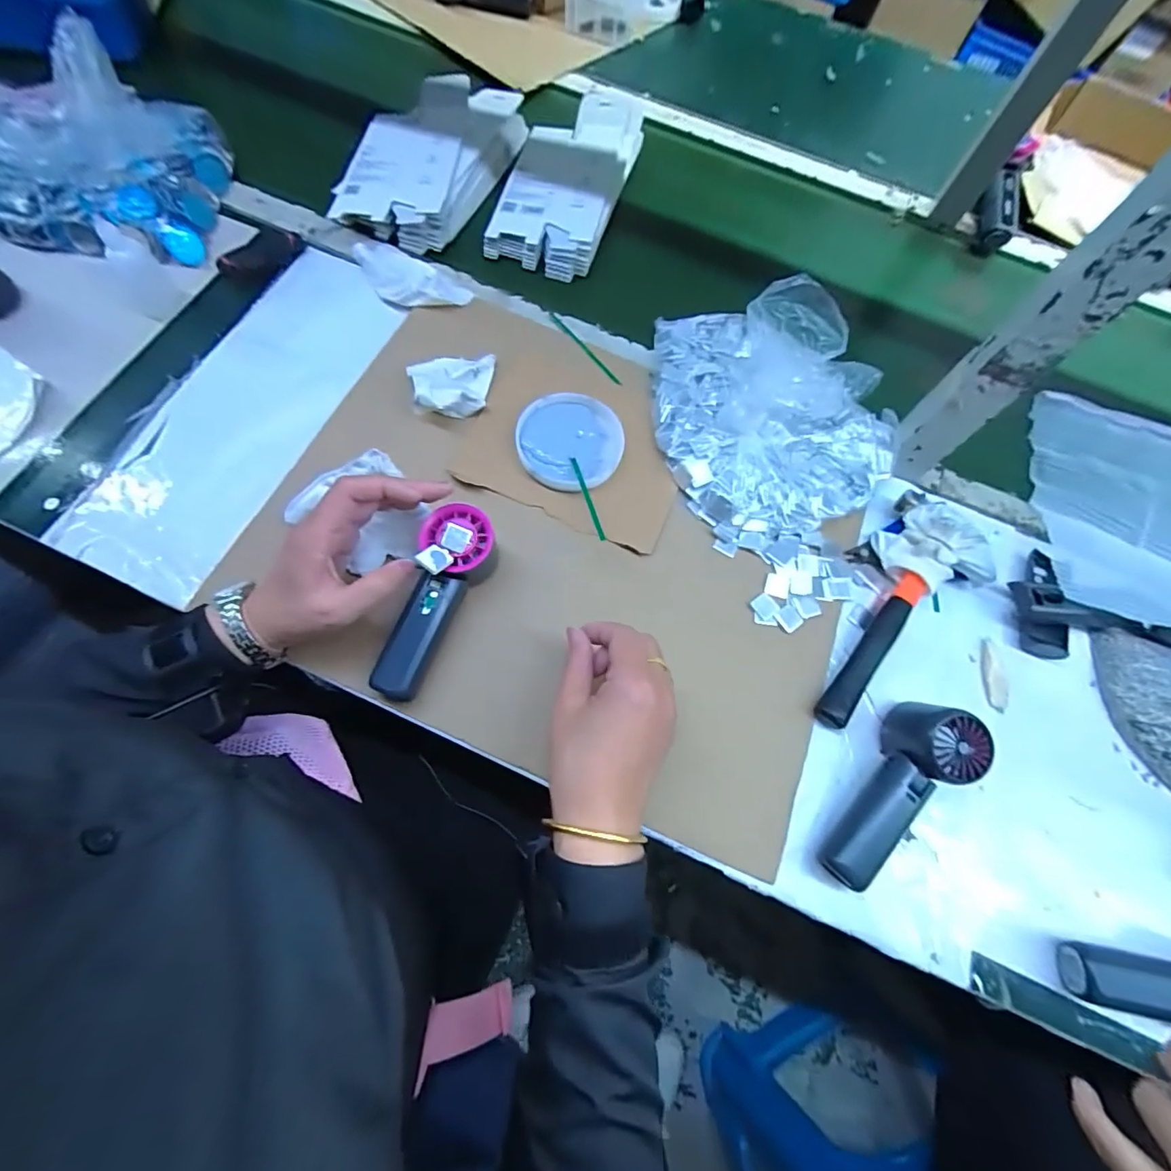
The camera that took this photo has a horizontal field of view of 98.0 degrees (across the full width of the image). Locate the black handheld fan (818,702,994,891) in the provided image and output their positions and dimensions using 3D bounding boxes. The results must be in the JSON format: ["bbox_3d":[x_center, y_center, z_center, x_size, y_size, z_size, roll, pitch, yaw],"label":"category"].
[{"bbox_3d":[0.238,0.159,0.380,0.054,0.048,0.150,38,74,9],"label":"black handheld fan"}]

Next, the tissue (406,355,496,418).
[{"bbox_3d":[-0.125,-0.198,0.493,0.081,0.032,0.068,-16,71,-12],"label":"tissue"}]

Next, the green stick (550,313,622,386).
[{"bbox_3d":[0.001,-0.252,0.543,0.008,0.004,0.122,-34,75,-17],"label":"green stick"}]

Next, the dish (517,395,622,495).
[{"bbox_3d":[-0.014,-0.136,0.486,0.099,0.018,0.102,2,68,-5],"label":"dish"}]

